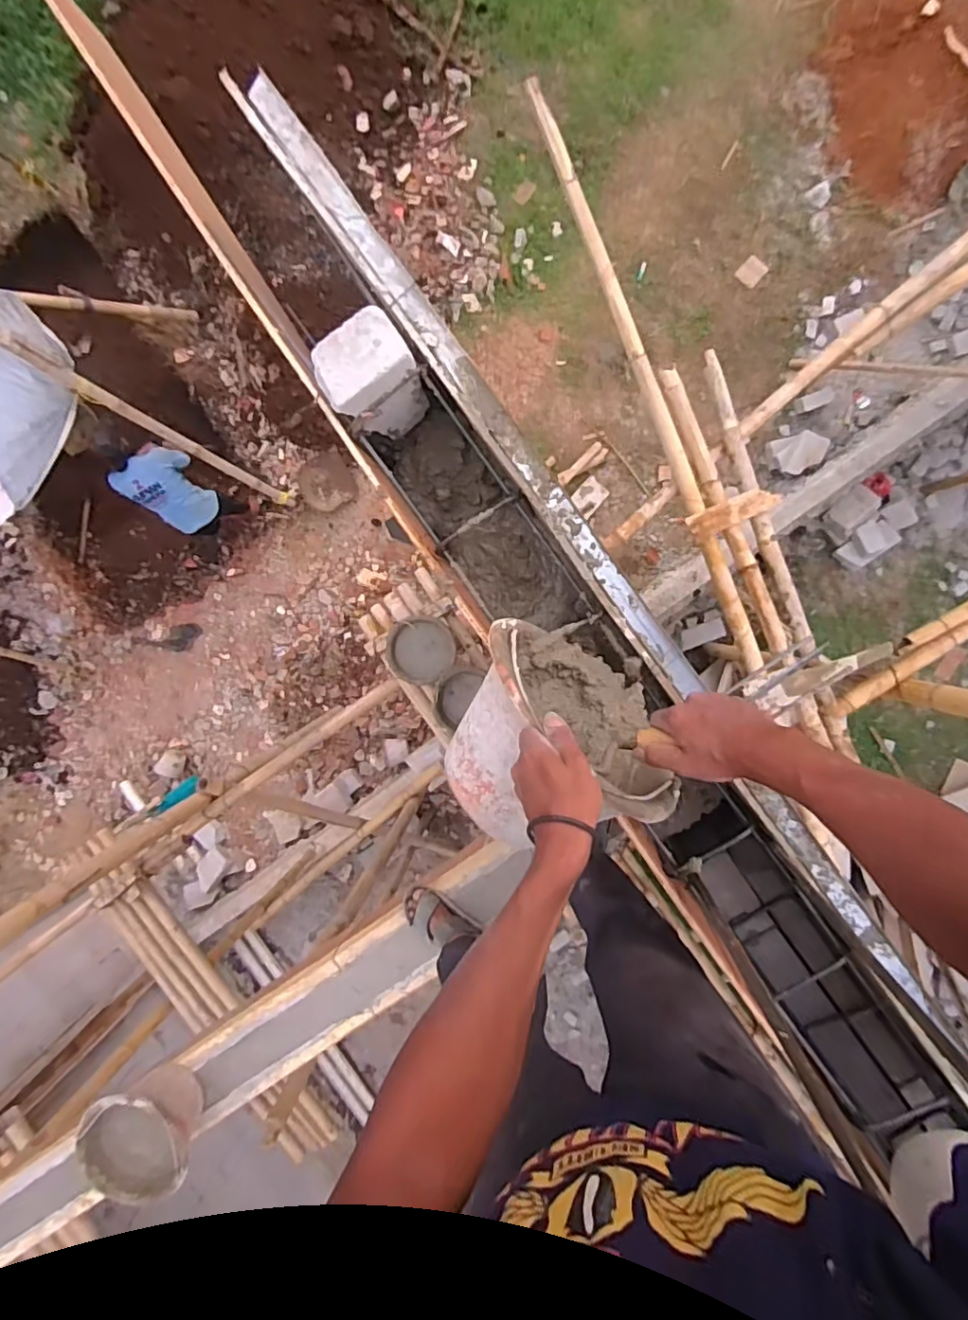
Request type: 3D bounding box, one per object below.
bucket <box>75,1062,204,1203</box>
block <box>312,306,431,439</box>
[{"bbox_3d":[-0.778,1.080,1.348,0.228,0.135,0.238,1,96,6],"label":"bucket"},{"bbox_3d":[-0.136,-0.354,0.761,0.113,0.179,0.088,-40,91,8],"label":"block"}]

